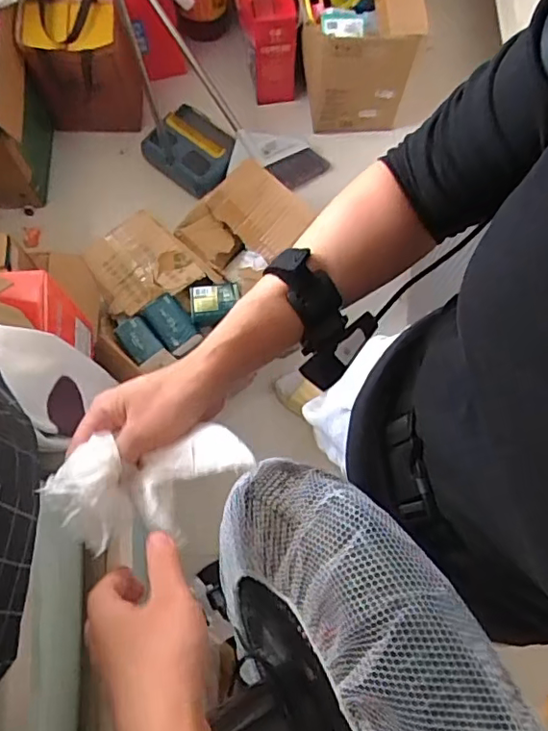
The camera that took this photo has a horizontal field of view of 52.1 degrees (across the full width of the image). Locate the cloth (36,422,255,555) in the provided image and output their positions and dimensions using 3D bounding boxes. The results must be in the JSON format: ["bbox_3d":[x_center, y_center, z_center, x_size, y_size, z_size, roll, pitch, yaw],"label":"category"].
[{"bbox_3d":[-0.084,0.078,0.383,0.136,0.040,0.070,-15,75,-2],"label":"cloth"}]

